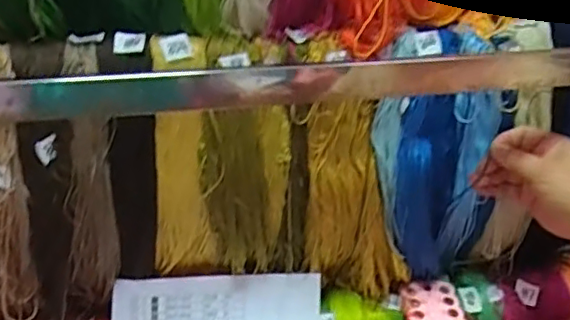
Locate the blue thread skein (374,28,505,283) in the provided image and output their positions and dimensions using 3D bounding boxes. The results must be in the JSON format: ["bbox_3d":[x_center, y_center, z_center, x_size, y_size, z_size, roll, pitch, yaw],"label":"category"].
[{"bbox_3d":[0.152,0.001,0.614,0.122,0.254,0.034,-8,24,-22],"label":"blue thread skein"}]

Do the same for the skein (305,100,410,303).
[{"bbox_3d":[0.073,0.044,0.621,0.111,0.210,0.044,-3,22,-11],"label":"skein"}]

